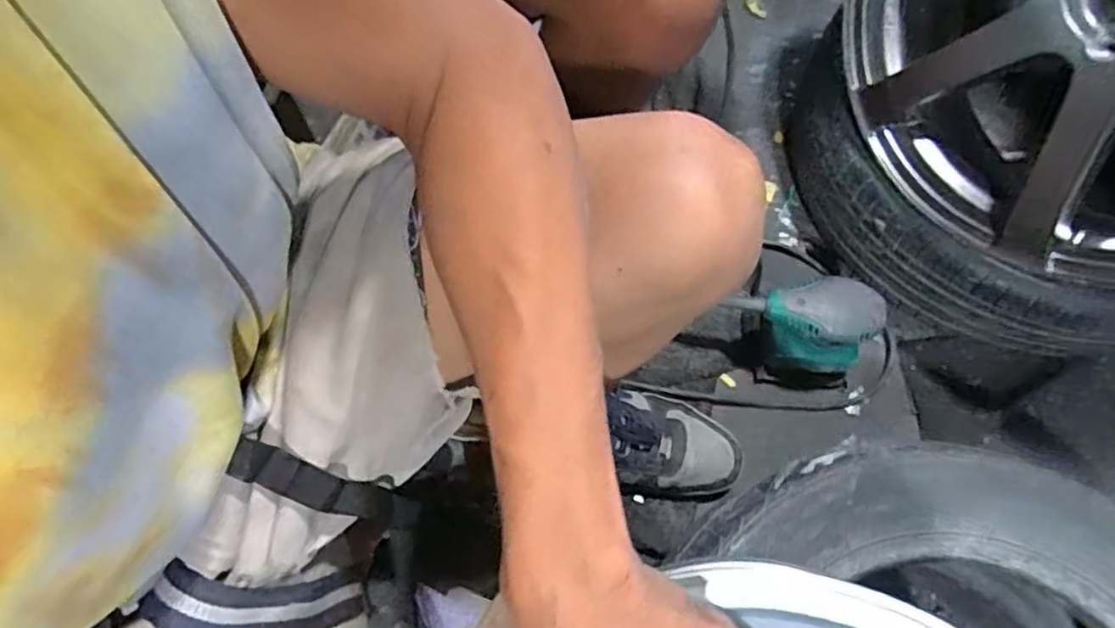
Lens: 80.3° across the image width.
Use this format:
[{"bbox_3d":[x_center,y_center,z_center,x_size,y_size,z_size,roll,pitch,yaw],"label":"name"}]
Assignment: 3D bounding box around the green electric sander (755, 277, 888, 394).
[{"bbox_3d":[0.284,0.027,0.742,0.116,0.132,0.093,-2,70,1],"label":"green electric sander"}]

